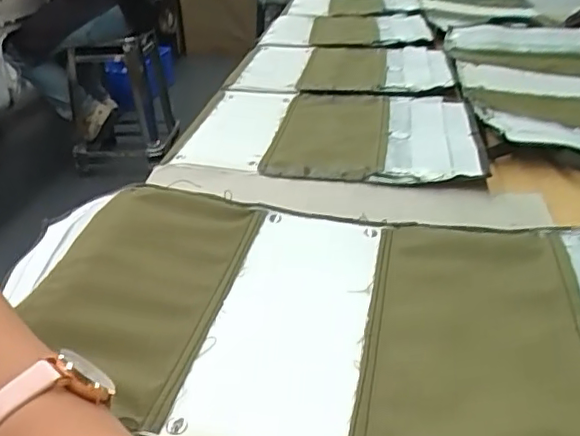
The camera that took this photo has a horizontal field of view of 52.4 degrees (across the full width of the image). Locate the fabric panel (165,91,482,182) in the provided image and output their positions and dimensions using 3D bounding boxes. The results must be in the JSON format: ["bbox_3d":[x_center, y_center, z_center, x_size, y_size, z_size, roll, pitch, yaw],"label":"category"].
[{"bbox_3d":[0.044,-0.099,0.666,0.311,0.017,0.247,3,30,9],"label":"fabric panel"}]

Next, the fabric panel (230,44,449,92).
[{"bbox_3d":[0.080,-0.231,0.889,0.300,0.014,0.243,5,30,11],"label":"fabric panel"}]

